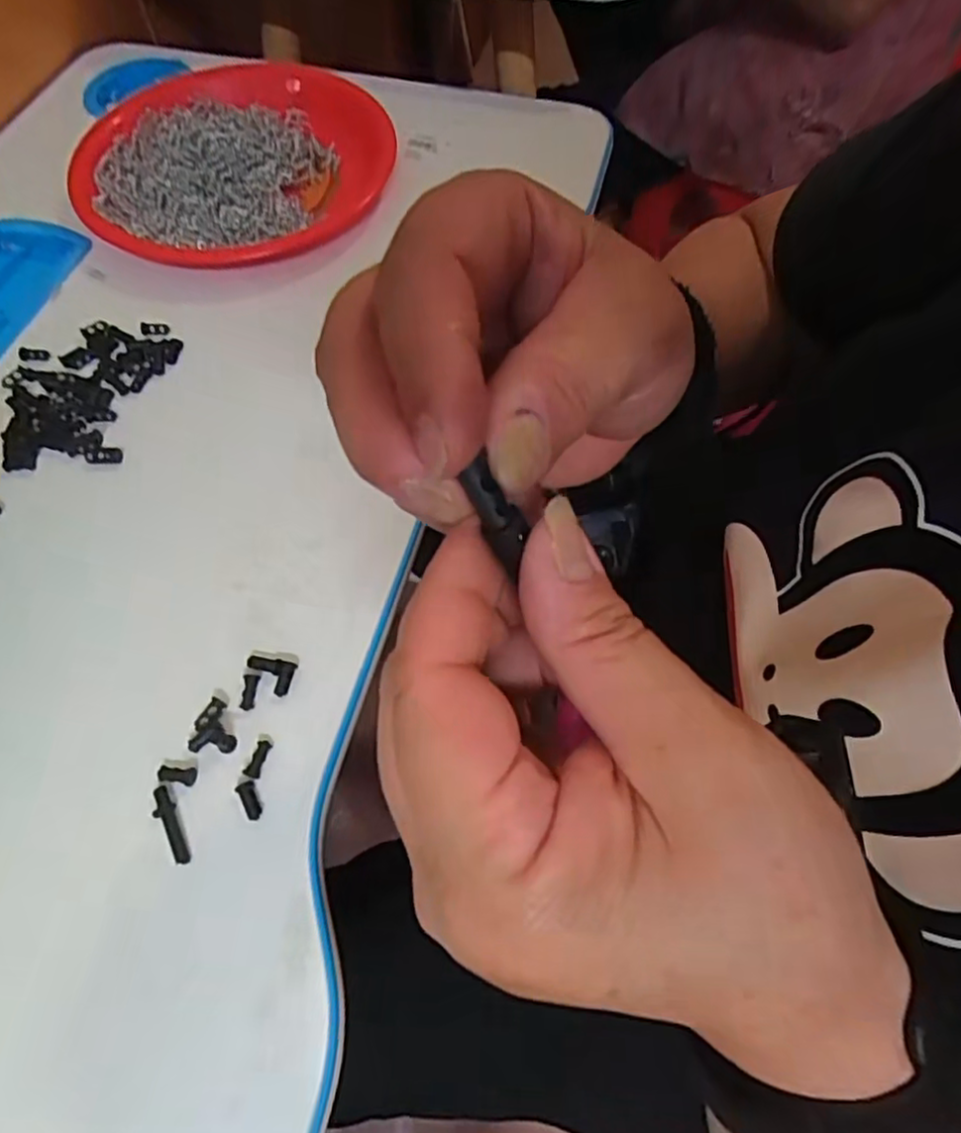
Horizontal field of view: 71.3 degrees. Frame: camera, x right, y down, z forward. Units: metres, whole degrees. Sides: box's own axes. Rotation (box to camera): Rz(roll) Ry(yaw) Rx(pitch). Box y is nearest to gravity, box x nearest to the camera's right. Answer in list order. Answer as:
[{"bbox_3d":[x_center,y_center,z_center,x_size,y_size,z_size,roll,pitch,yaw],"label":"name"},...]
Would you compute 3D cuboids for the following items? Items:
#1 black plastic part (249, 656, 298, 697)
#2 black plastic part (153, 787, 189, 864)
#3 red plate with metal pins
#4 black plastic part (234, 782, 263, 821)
[{"bbox_3d":[-0.101,0.051,0.320,0.024,0.004,0.016,15,64,10],"label":"black plastic part"},{"bbox_3d":[-0.135,0.112,0.290,0.009,0.004,0.035,-30,66,-13],"label":"black plastic part"},{"bbox_3d":[-0.175,-0.294,0.482,0.209,0.037,0.209,-1,63,2],"label":"red plate with metal pins"},{"bbox_3d":[-0.102,0.103,0.294,0.008,0.004,0.017,-26,65,-11],"label":"black plastic part"}]

